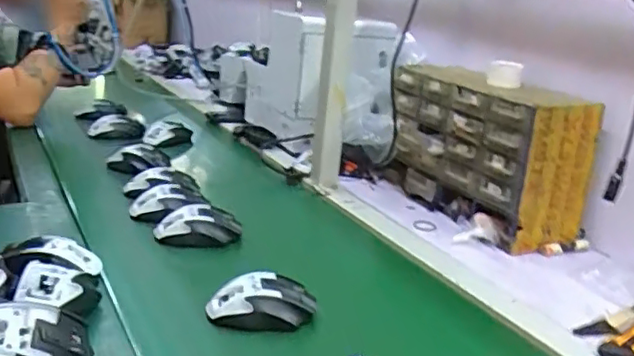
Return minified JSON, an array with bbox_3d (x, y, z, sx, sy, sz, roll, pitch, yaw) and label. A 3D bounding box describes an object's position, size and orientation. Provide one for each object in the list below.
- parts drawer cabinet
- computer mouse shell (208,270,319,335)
[{"bbox_3d":[0.259,-0.045,1.027,0.149,0.219,0.337,-5,20,-28],"label":"parts drawer cabinet"},{"bbox_3d":[-0.060,0.135,0.684,0.113,0.038,0.060,1,18,-12],"label":"computer mouse shell"}]

